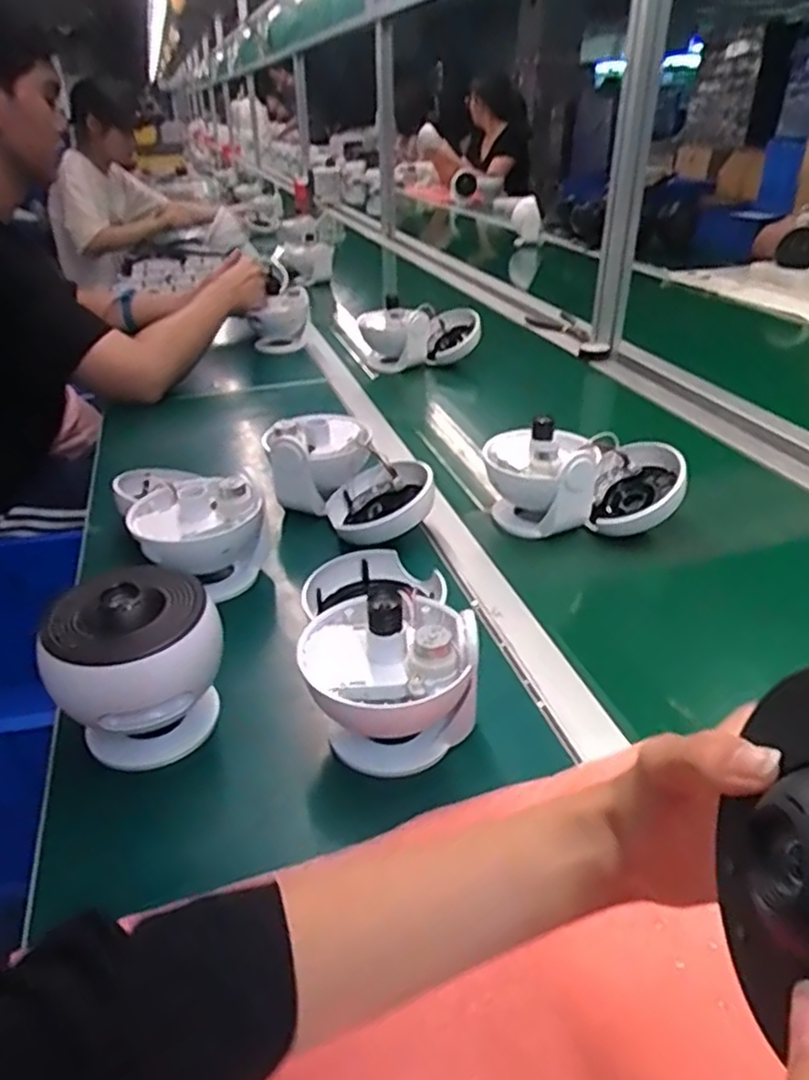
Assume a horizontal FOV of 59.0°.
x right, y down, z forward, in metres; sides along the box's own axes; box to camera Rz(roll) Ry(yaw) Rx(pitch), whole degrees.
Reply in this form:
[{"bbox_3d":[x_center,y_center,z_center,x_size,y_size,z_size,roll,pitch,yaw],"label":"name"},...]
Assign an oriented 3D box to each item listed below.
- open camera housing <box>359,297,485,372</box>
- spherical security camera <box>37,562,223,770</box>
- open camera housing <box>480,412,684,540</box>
[{"bbox_3d":[0.026,-0.354,1.224,0.203,0.108,0.104,-3,30,-3],"label":"open camera housing"},{"bbox_3d":[-0.181,0.088,0.499,0.108,0.116,0.102,-11,31,-16],"label":"spherical security camera"},{"bbox_3d":[0.185,-0.057,0.752,0.190,0.121,0.103,1,30,5],"label":"open camera housing"}]

